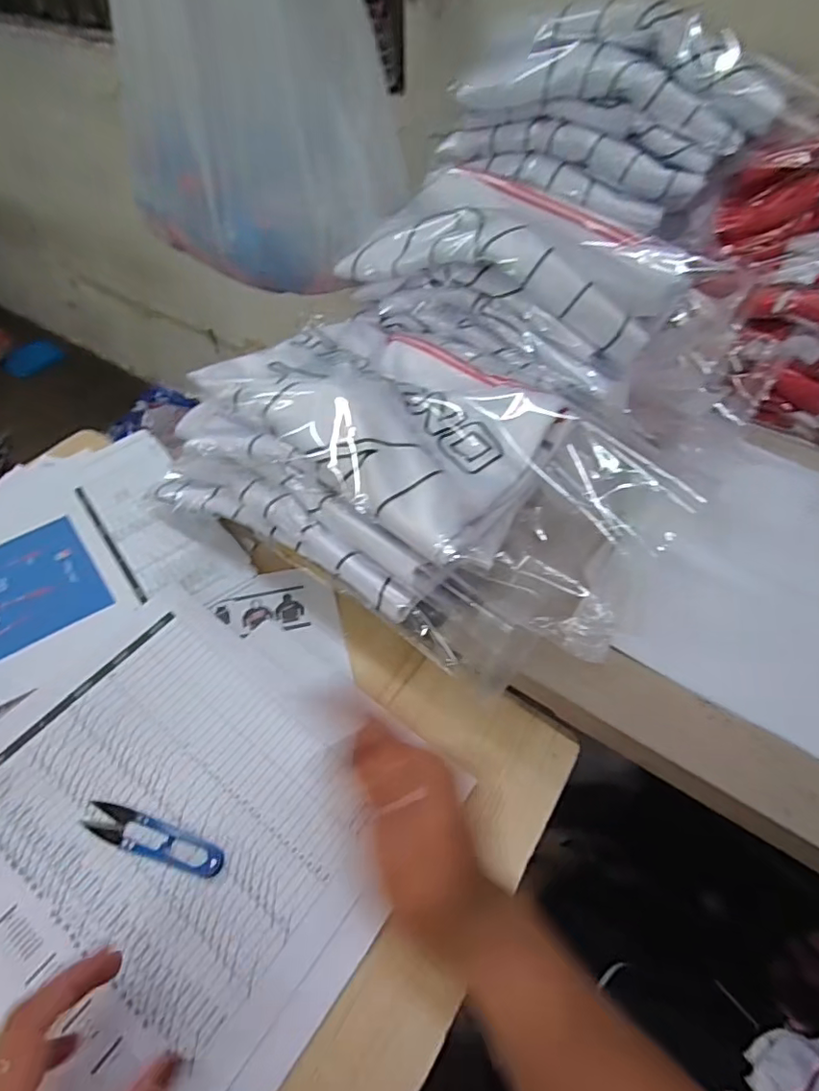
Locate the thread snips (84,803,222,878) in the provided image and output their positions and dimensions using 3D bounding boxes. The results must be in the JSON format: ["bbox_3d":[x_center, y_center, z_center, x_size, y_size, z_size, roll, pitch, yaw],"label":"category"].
[{"bbox_3d":[-0.175,0.201,0.373,0.101,0.004,0.023,14,52,10],"label":"thread snips"}]

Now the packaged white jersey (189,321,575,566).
[{"bbox_3d":[-0.013,-0.101,0.417,0.242,0.062,0.170,35,59,25],"label":"packaged white jersey"}]

